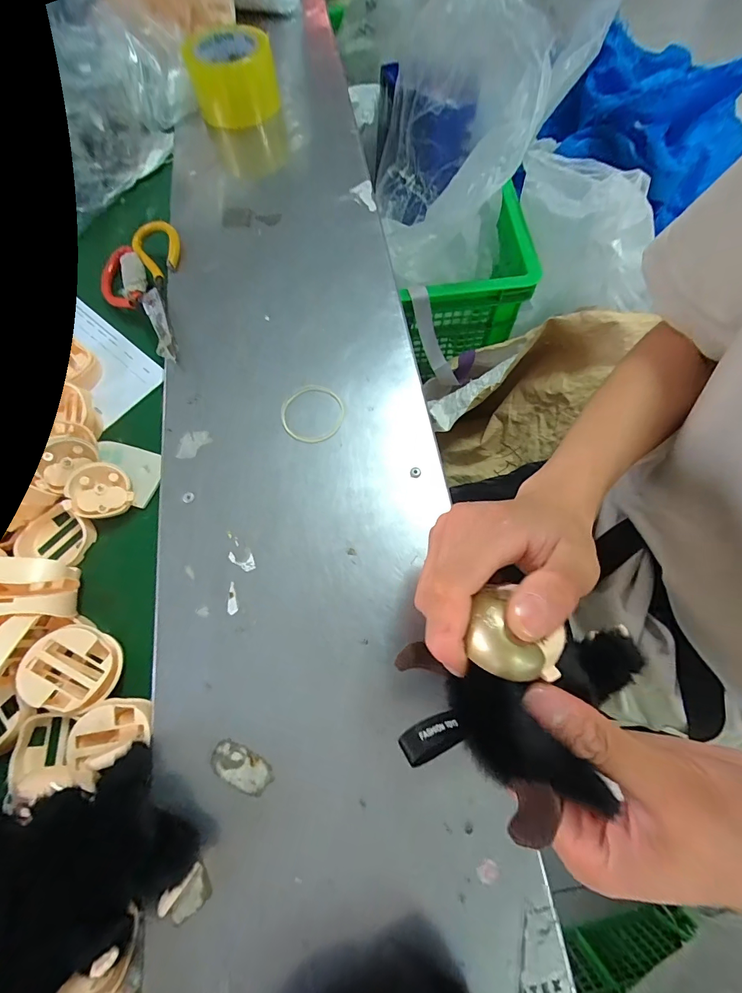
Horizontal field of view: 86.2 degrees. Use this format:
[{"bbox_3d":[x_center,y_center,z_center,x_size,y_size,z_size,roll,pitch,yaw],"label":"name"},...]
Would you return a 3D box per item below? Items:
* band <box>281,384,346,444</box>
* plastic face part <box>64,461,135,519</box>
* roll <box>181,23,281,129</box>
[{"bbox_3d":[-0.052,-0.074,0.355,0.055,0.004,0.056,8,70,5],"label":"band"},{"bbox_3d":[-0.234,-0.005,0.342,0.047,0.013,0.047,1,87,-21],"label":"plastic face part"},{"bbox_3d":[-0.182,-0.532,0.502,0.091,0.068,0.089,-1,69,2],"label":"roll"}]

